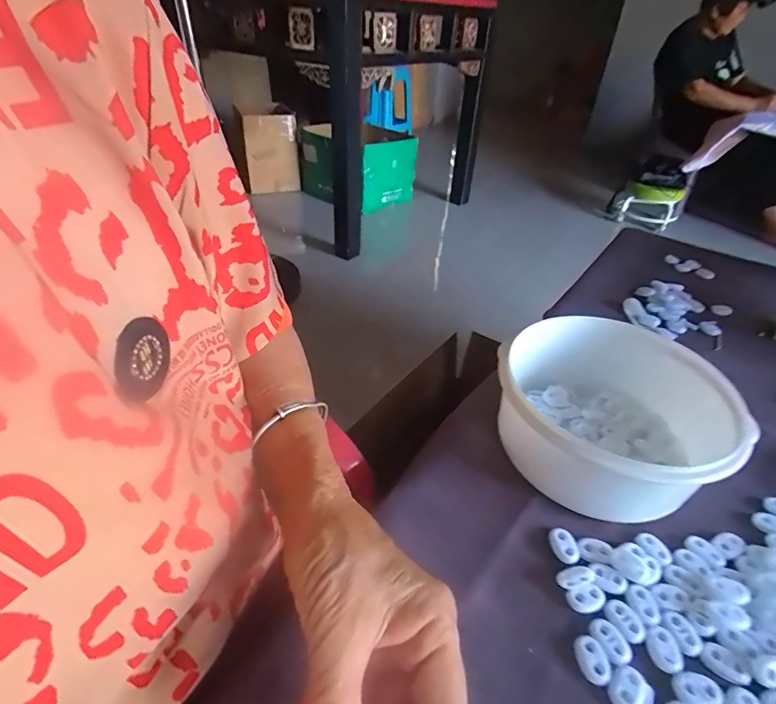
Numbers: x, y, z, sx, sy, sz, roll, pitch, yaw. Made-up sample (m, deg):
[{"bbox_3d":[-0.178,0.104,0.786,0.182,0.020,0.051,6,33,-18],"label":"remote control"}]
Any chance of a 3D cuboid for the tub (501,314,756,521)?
[{"bbox_3d":[0.170,0.051,0.324,0.161,0.071,0.149,2,38,-2],"label":"tub"}]

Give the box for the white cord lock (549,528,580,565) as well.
[{"bbox_3d":[0.116,0.127,0.284,0.015,0.005,0.023,-8,40,-14],"label":"white cord lock"}]

